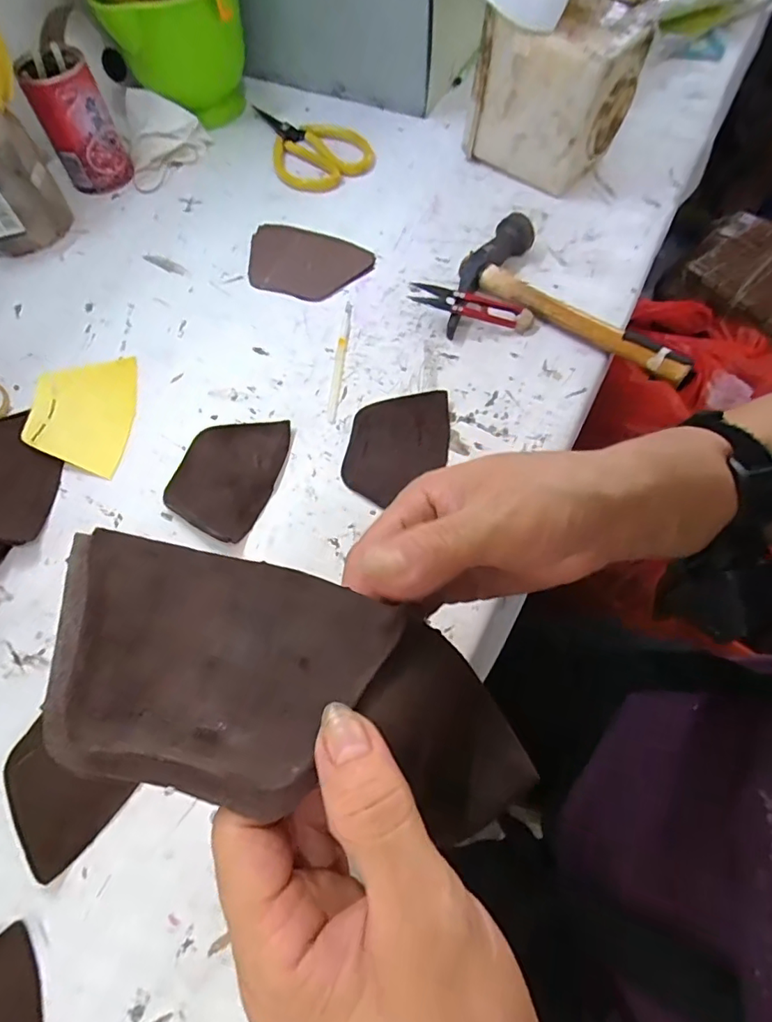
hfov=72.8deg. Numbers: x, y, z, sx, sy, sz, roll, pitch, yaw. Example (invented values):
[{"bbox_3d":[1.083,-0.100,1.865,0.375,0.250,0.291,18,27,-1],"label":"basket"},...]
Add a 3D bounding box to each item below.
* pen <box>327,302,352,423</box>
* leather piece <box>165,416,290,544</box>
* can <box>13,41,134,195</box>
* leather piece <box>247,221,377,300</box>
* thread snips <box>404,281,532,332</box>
[{"bbox_3d":[-0.037,-0.126,0.431,0.008,0.004,0.125,4,63,4],"label":"pen"},{"bbox_3d":[-0.114,-0.029,0.377,0.068,0.005,0.101,16,61,6],"label":"leather piece"},{"bbox_3d":[-0.303,-0.382,0.514,0.065,0.110,0.052,-29,66,-13],"label":"can"},{"bbox_3d":[-0.077,-0.233,0.487,0.118,0.004,0.083,21,65,12],"label":"leather piece"},{"bbox_3d":[0.071,-0.170,0.434,0.102,0.011,0.022,12,63,-7],"label":"thread snips"}]

